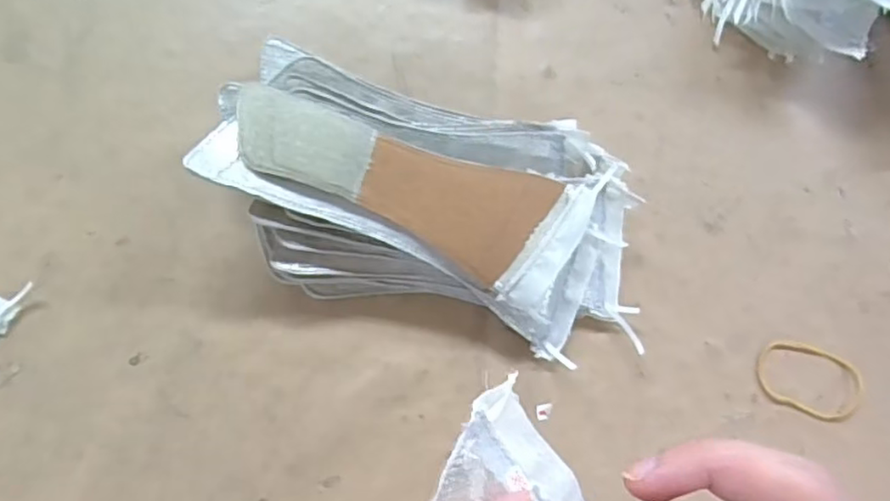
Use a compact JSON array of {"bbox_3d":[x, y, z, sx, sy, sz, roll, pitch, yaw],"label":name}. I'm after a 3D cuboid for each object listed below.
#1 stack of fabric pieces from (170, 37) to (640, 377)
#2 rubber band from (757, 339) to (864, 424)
[{"bbox_3d":[-0.001,-0.023,0.310,0.209,0.061,0.109,17,80,-1],"label":"stack of fabric pieces"},{"bbox_3d":[0.189,0.067,0.339,0.057,0.004,0.035,23,80,0],"label":"rubber band"}]

